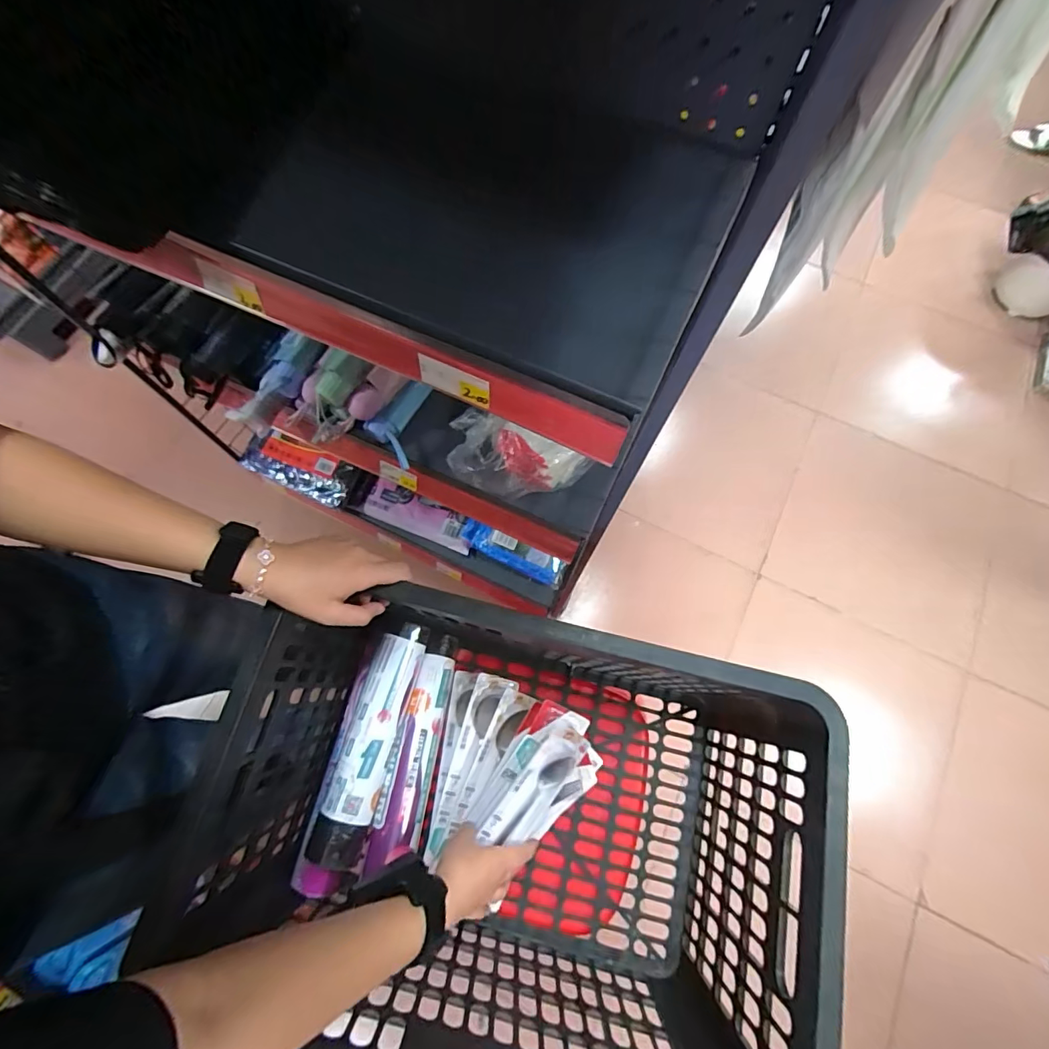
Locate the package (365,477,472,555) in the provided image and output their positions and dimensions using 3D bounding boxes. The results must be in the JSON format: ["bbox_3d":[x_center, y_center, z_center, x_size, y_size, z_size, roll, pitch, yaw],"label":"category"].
[{"bbox_3d":[-0.221,-0.018,1.034,0.242,0.034,0.084,22,95,7],"label":"package"}]

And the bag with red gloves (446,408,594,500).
[{"bbox_3d":[-0.020,-0.091,0.638,0.187,0.074,0.101,26,74,8],"label":"bag with red gloves"}]

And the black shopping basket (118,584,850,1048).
[{"bbox_3d":[-0.007,0.282,0.481,0.477,0.259,0.341,13,73,4],"label":"black shopping basket"}]

